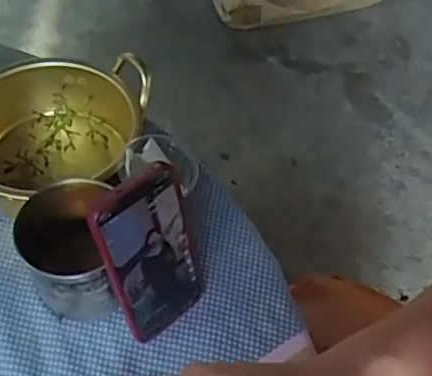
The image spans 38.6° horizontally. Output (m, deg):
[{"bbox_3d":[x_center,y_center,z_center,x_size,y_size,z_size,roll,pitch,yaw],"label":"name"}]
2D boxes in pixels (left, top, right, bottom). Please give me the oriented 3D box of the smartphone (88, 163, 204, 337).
[{"bbox_3d":[-0.050,0.056,0.491,0.077,0.162,0.009,-35,47,-25],"label":"smartphone"}]

